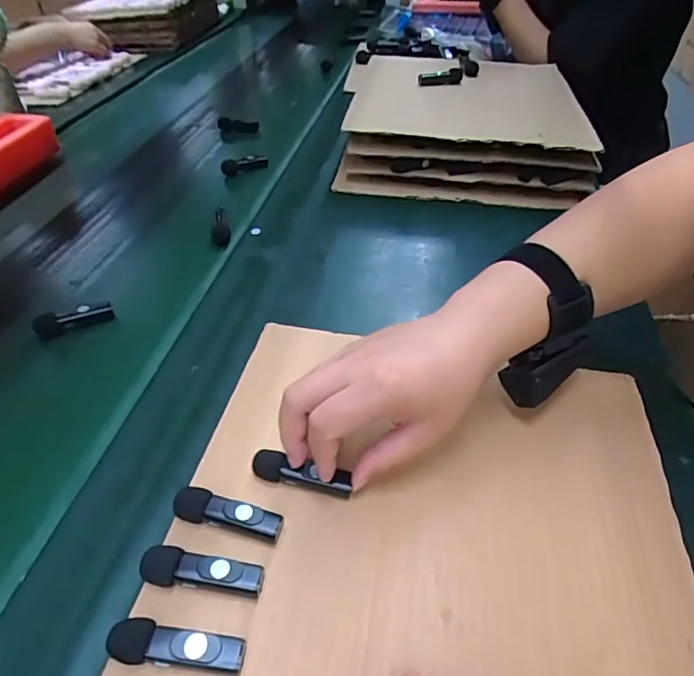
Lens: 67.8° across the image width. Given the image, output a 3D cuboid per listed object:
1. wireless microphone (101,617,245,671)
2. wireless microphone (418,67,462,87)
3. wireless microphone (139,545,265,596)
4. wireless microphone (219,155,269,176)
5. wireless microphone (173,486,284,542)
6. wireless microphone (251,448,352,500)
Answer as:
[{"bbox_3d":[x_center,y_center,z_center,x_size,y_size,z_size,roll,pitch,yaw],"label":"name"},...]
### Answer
[{"bbox_3d":[-0.083,0.151,0.251,0.064,0.016,0.018,4,42,6],"label":"wireless microphone"},{"bbox_3d":[0.134,-0.373,0.739,0.066,0.022,0.017,-15,43,-14],"label":"wireless microphone"},{"bbox_3d":[-0.078,0.127,0.279,0.064,0.016,0.019,2,42,5],"label":"wireless microphone"},{"bbox_3d":[-0.138,-0.234,0.699,0.063,0.018,0.021,-13,43,-12],"label":"wireless microphone"},{"bbox_3d":[-0.070,0.105,0.302,0.062,0.018,0.017,9,43,12],"label":"wireless microphone"},{"bbox_3d":[-0.028,0.085,0.323,0.063,0.012,0.015,13,43,9],"label":"wireless microphone"}]

